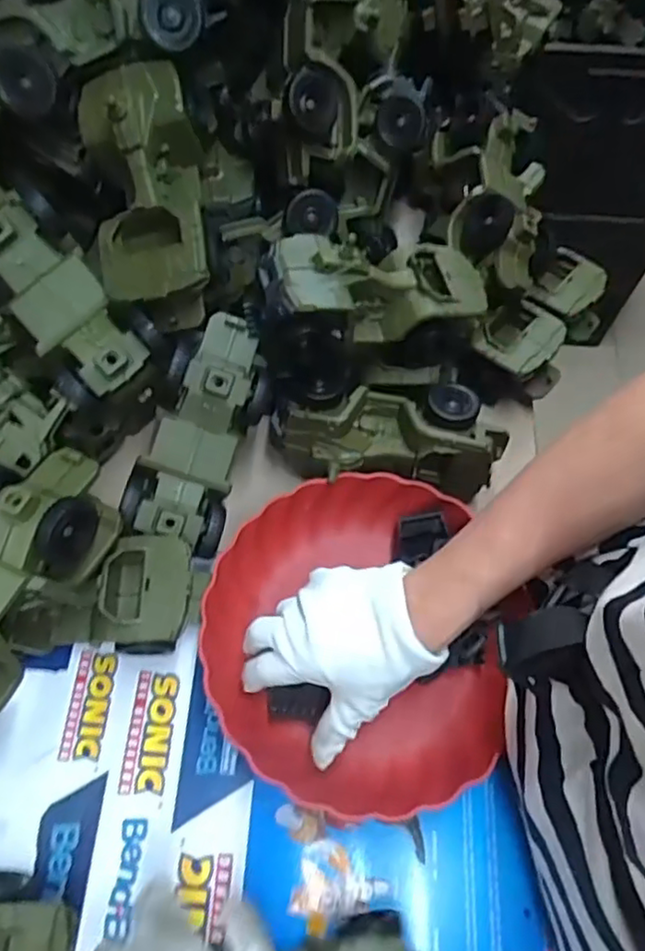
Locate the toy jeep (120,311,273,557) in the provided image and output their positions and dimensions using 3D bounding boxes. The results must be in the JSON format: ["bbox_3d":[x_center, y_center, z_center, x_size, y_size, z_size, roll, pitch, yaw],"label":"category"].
[{"bbox_3d":[-0.097,-0.035,0.504,0.084,0.068,0.181,18,90,7],"label":"toy jeep"}]

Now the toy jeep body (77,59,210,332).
[{"bbox_3d":[-0.127,-0.203,0.470,0.080,0.058,0.184,-8,91,-6],"label":"toy jeep body"}]

